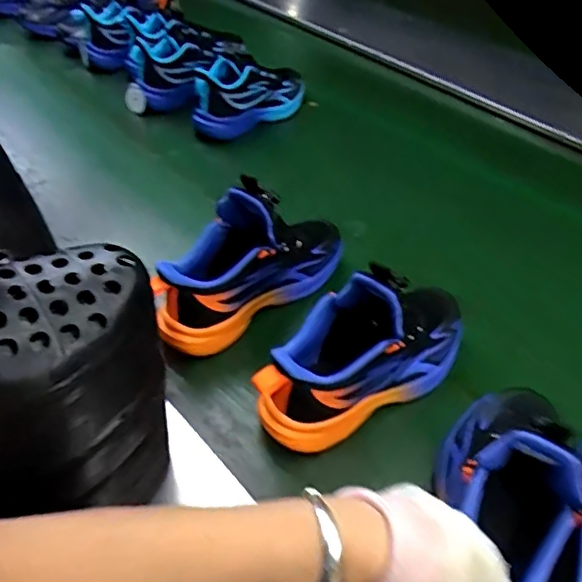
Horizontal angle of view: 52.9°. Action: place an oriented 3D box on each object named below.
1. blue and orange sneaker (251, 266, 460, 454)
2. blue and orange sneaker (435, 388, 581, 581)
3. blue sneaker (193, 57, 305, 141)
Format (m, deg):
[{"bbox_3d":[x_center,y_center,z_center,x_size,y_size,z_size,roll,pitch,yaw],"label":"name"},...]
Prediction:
[{"bbox_3d":[0.075,0.050,0.546,0.246,0.145,0.083,-24,52,-24],"label":"blue and orange sneaker"},{"bbox_3d":[0.159,0.145,0.428,0.083,0.124,0.232,16,47,11],"label":"blue and orange sneaker"},{"bbox_3d":[-0.068,-0.323,0.940,0.076,0.103,0.223,36,53,27],"label":"blue sneaker"}]

